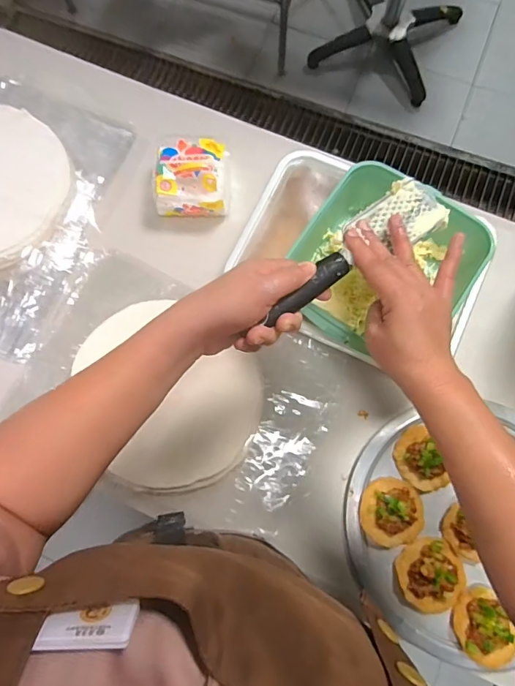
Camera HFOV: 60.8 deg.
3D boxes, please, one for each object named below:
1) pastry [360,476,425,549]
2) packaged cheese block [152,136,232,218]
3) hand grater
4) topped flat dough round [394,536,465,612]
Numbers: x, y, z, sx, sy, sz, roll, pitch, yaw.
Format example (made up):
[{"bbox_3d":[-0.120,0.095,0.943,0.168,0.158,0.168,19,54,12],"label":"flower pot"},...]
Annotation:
[{"bbox_3d":[0.170,0.212,0.544,0.077,0.028,0.080,0,75,0],"label":"pastry"},{"bbox_3d":[-0.095,-0.240,0.642,0.105,0.069,0.101,7,75,2],"label":"packaged cheese block"},{"bbox_3d":[0.098,-0.084,0.408,0.225,0.018,0.057,-41,78,-21],"label":"hand grater"},{"bbox_3d":[0.211,0.279,0.527,0.082,0.025,0.080,0,75,0],"label":"topped flat dough round"}]

